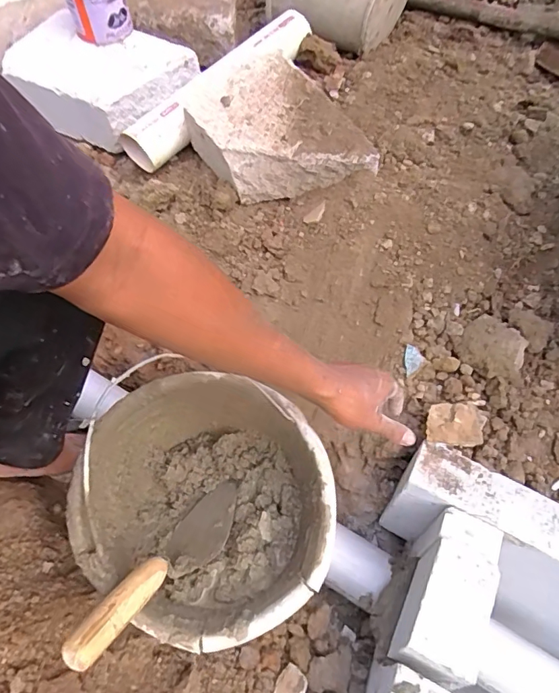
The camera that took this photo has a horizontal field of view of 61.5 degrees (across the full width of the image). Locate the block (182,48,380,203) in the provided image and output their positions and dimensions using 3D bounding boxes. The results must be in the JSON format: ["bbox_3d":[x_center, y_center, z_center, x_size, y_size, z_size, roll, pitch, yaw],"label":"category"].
[{"bbox_3d":[0.001,-0.363,0.780,0.301,0.144,0.187,1,53,-2],"label":"block"}]

